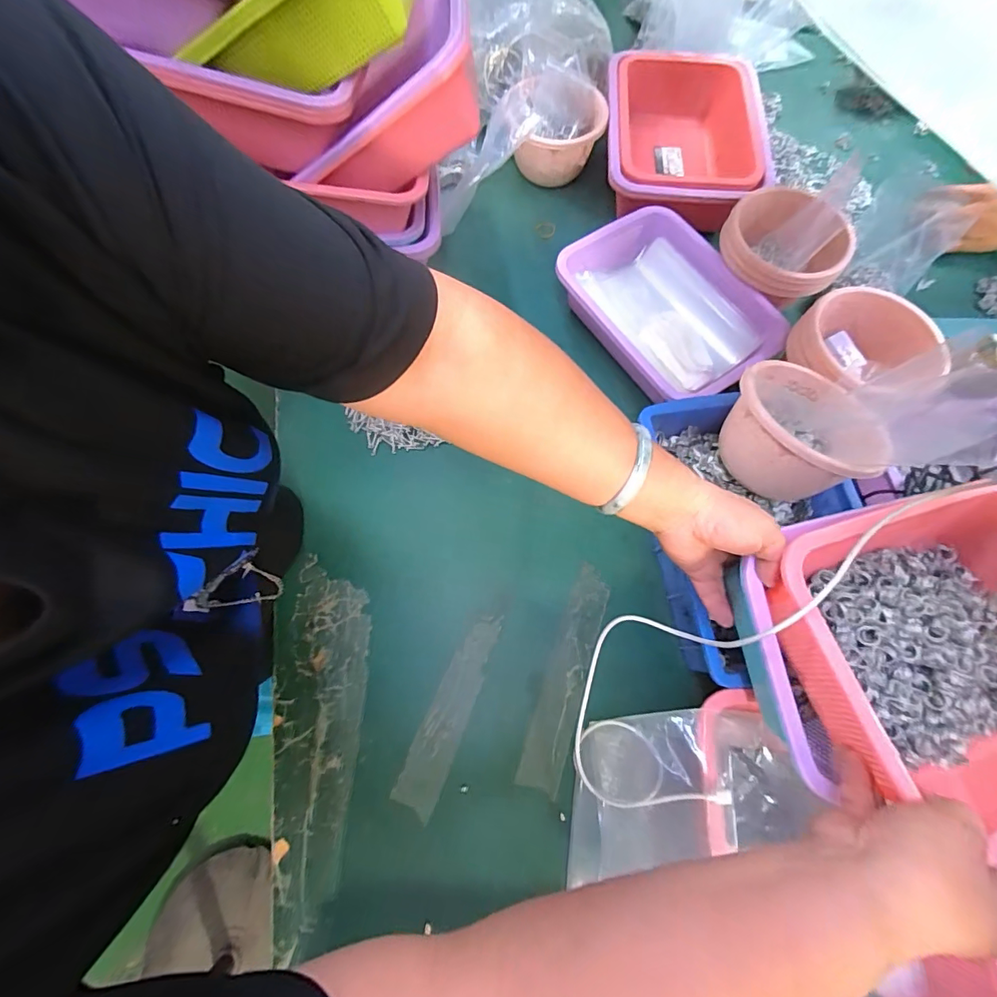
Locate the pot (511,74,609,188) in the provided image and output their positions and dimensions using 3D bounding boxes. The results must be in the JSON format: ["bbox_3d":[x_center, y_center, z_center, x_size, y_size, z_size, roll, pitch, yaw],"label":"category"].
[{"bbox_3d":[0.089,-0.540,0.679,0.136,0.100,0.138,-3,71,-3],"label":"pot"}]

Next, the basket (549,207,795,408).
[{"bbox_3d":[0.215,-0.247,0.596,0.199,0.065,0.266,-29,74,-12],"label":"basket"}]

